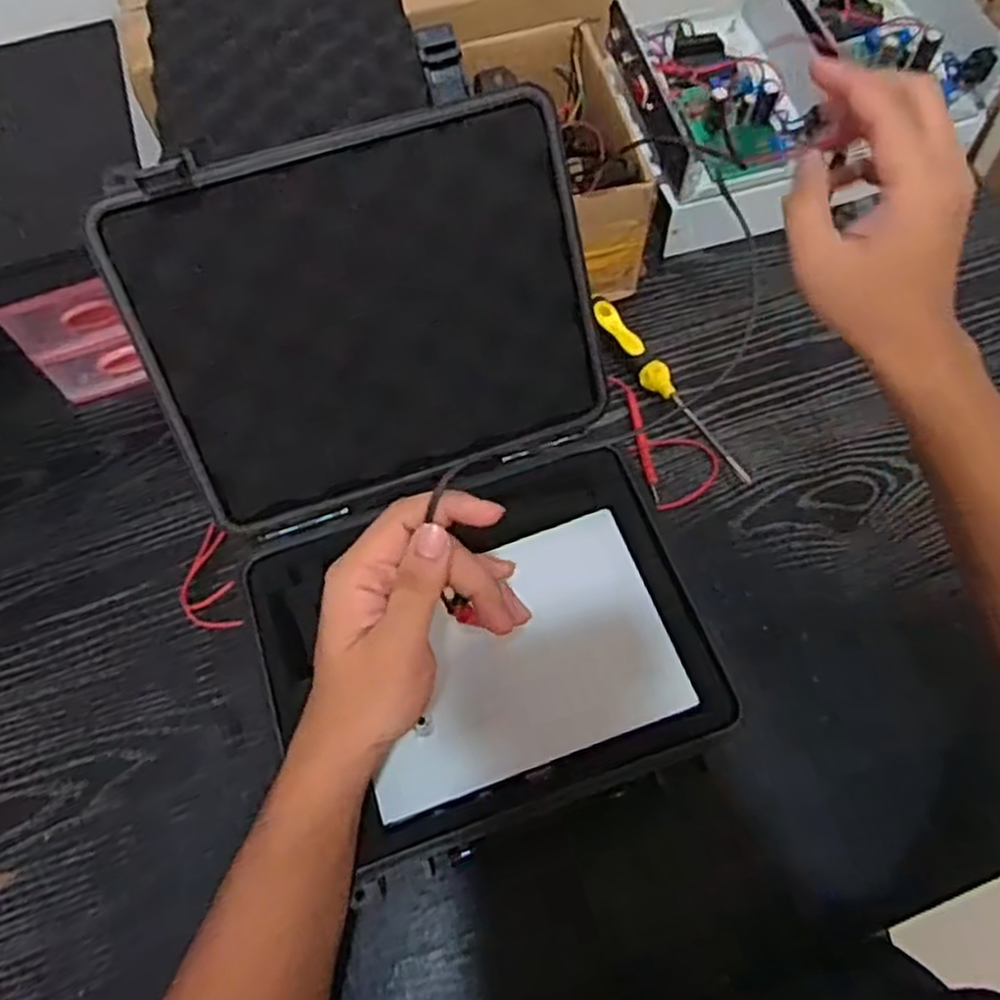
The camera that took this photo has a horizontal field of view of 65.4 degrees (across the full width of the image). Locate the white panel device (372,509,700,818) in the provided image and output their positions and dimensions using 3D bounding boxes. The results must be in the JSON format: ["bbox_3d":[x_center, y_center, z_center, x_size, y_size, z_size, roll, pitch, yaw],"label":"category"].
[{"bbox_3d":[0.007,0.102,0.513,0.197,0.024,0.140,-19,66,-6],"label":"white panel device"}]

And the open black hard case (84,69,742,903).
[{"bbox_3d":[-0.038,0.006,0.487,0.275,0.255,0.375,-17,64,-6],"label":"open black hard case"}]

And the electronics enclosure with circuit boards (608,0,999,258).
[{"bbox_3d":[0.271,-0.384,0.733,0.324,0.113,0.212,-22,65,-9],"label":"electronics enclosure with circuit boards"}]

